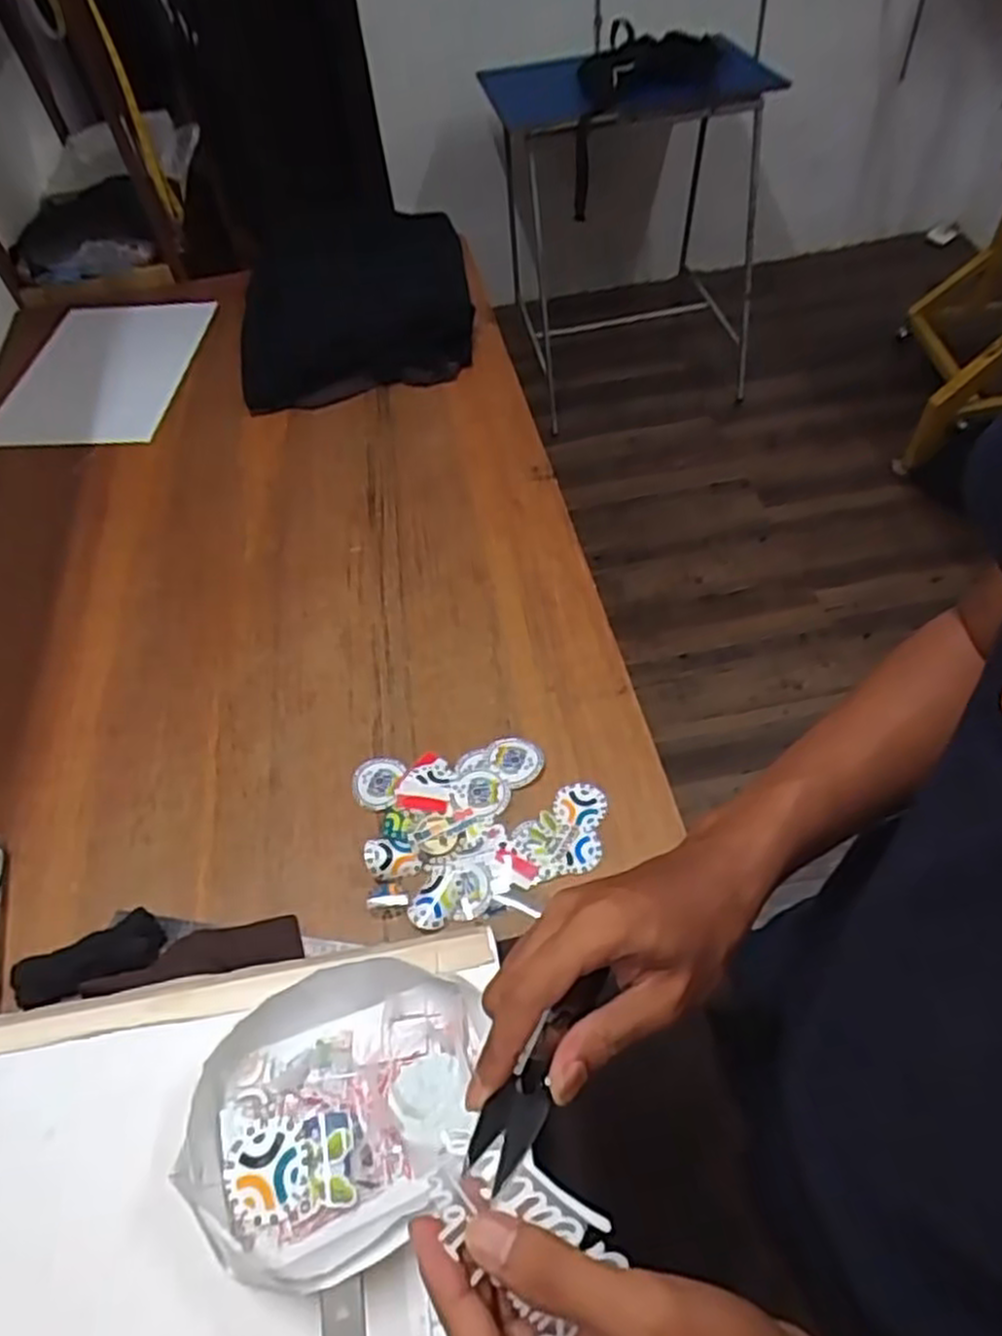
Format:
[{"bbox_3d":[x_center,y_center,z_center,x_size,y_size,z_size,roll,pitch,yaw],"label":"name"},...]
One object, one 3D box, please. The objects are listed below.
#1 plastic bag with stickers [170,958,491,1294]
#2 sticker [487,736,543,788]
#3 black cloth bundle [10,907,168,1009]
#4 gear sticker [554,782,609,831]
[{"bbox_3d":[-0.094,0.267,0.479,0.183,0.049,0.150,-30,58,-17],"label":"plastic bag with stickers"},{"bbox_3d":[0.017,0.096,0.828,0.053,0.005,0.059,-37,64,-19],"label":"sticker"},{"bbox_3d":[-0.381,0.269,0.718,0.131,0.024,0.056,-18,55,-9],"label":"black cloth bundle"},{"bbox_3d":[0.081,0.139,0.794,0.052,0.004,0.051,12,56,12],"label":"gear sticker"}]

